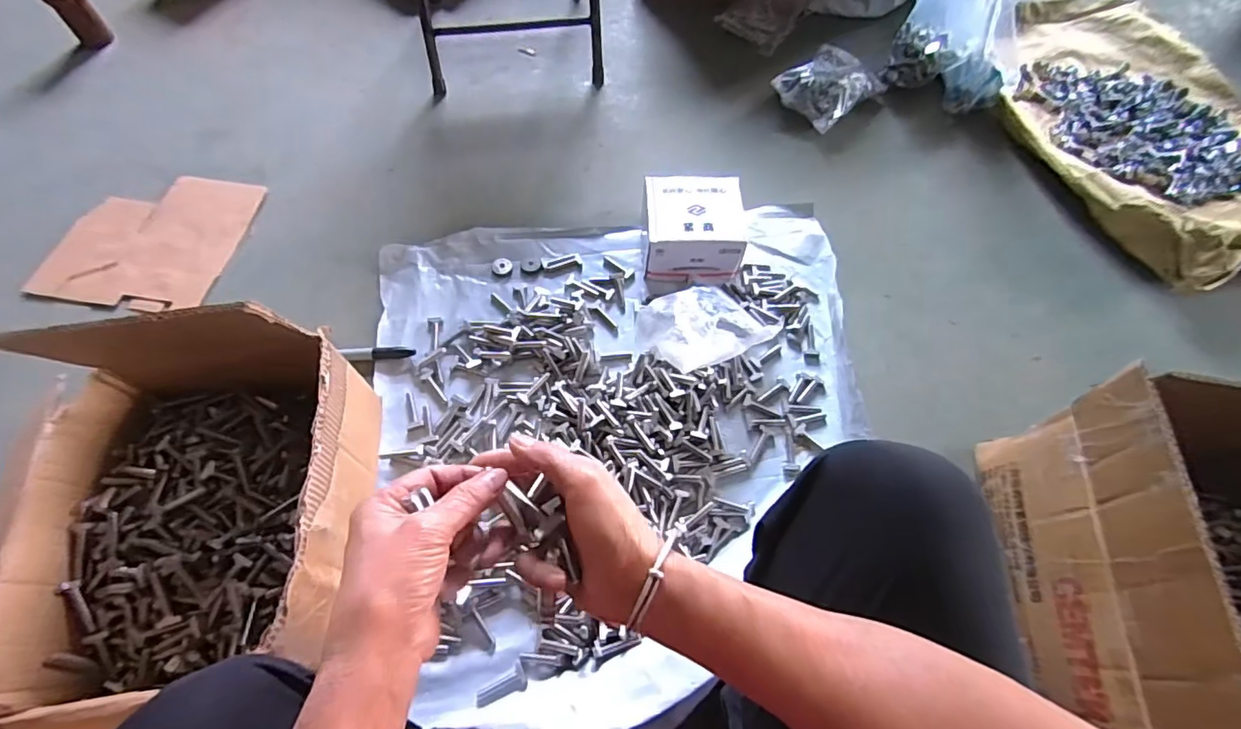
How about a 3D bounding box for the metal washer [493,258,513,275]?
[{"bbox_3d":[-0.182,-0.152,0.848,0.031,0.004,0.030,-3,62,-4],"label":"metal washer"}]

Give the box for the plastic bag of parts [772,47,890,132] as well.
[{"bbox_3d":[0.388,-0.521,1.027,0.187,0.061,0.140,-39,68,-21],"label":"plastic bag of parts"}]

